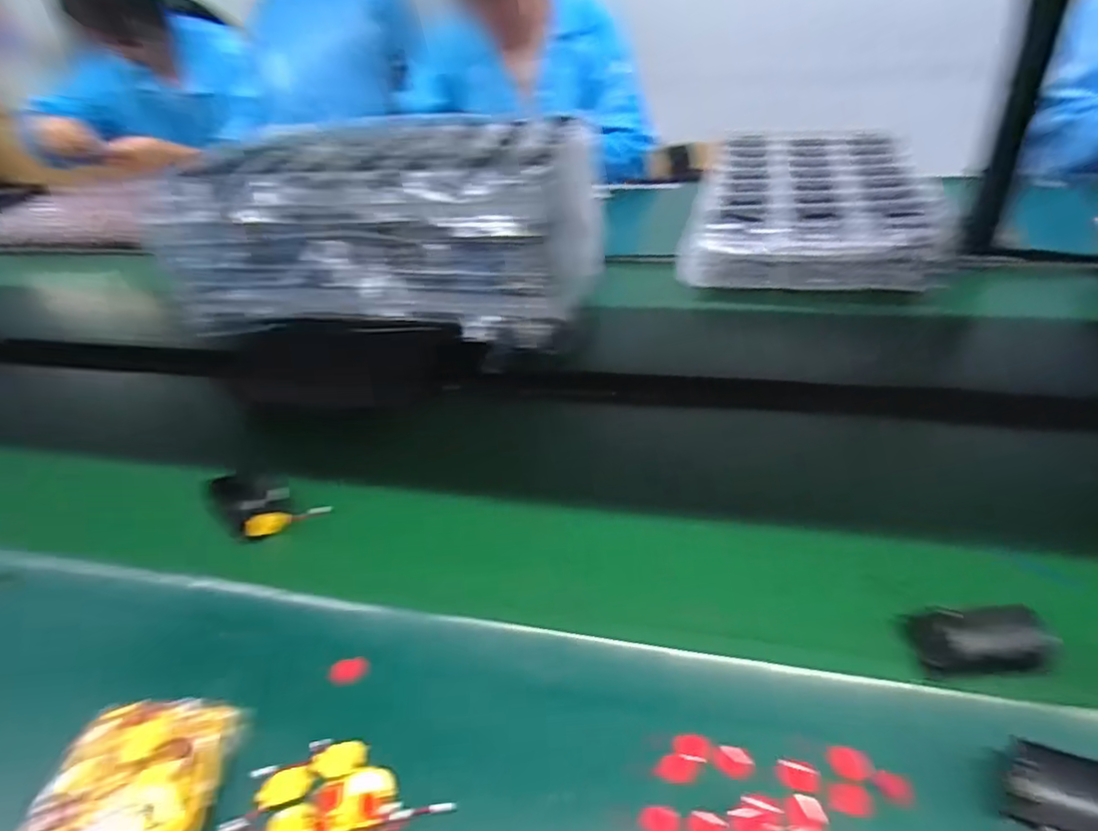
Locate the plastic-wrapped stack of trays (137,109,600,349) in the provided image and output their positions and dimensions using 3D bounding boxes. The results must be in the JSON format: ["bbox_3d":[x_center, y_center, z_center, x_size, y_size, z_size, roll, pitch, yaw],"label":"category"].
[{"bbox_3d":[-0.201,-0.258,0.850,0.517,0.180,0.302,2,40,9],"label":"plastic-wrapped stack of trays"}]

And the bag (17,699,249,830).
[{"bbox_3d":[-0.256,0.238,0.376,0.100,0.034,0.147,-1,40,5],"label":"bag"}]

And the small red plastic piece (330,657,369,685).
[{"bbox_3d":[-0.140,0.180,0.458,0.027,0.005,0.017,-8,44,-1],"label":"small red plastic piece"}]

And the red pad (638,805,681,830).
[{"bbox_3d":[0.064,0.230,0.368,0.022,0.009,0.018,22,47,32],"label":"red pad"}]

